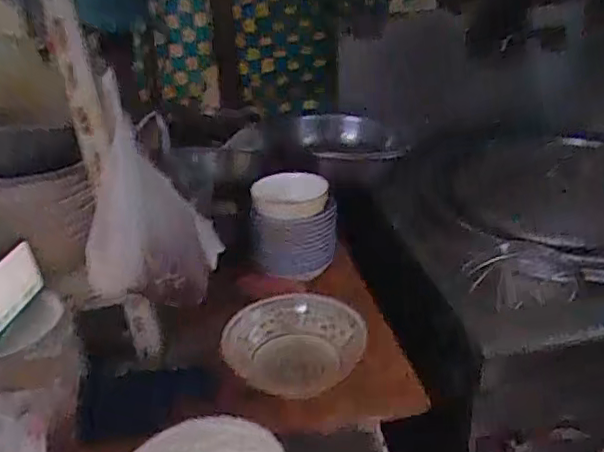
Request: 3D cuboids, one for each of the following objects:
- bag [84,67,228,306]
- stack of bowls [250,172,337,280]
[{"bbox_3d":[-0.192,-0.023,0.744,0.109,0.266,0.163,3,27,13],"label":"bag"},{"bbox_3d":[-0.013,-0.008,1.007,0.138,0.155,0.149,-4,27,-1],"label":"stack of bowls"}]

